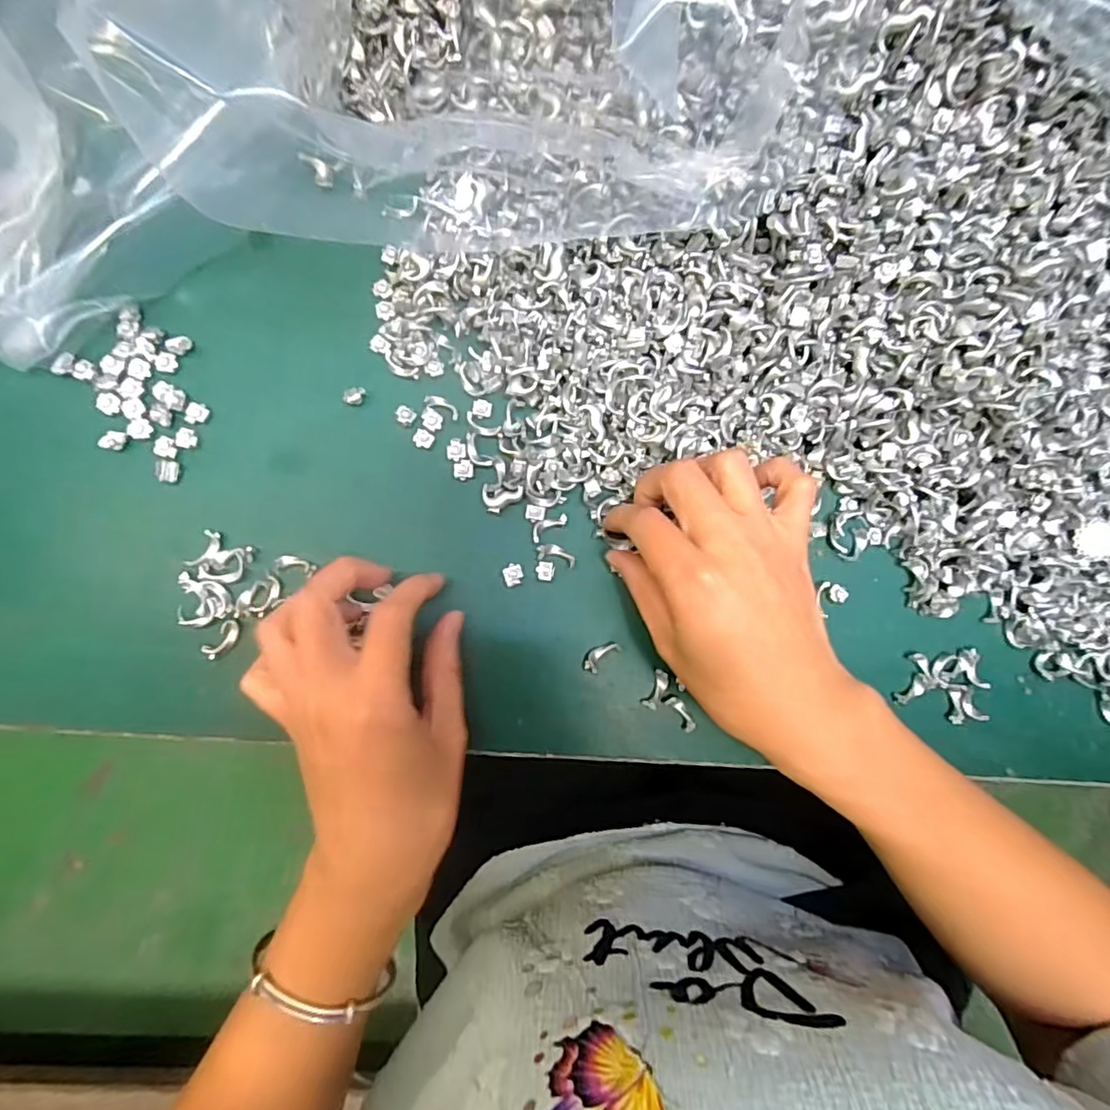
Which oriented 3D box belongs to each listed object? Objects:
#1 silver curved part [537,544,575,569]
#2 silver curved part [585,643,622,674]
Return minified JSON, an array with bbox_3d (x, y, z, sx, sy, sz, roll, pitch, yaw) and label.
[{"bbox_3d":[0.001,0.000,0.283,0.019,0.004,0.009,16,84,-6],"label":"silver curved part"},{"bbox_3d":[0.023,0.049,0.281,0.019,0.004,0.009,-44,92,-8],"label":"silver curved part"}]

